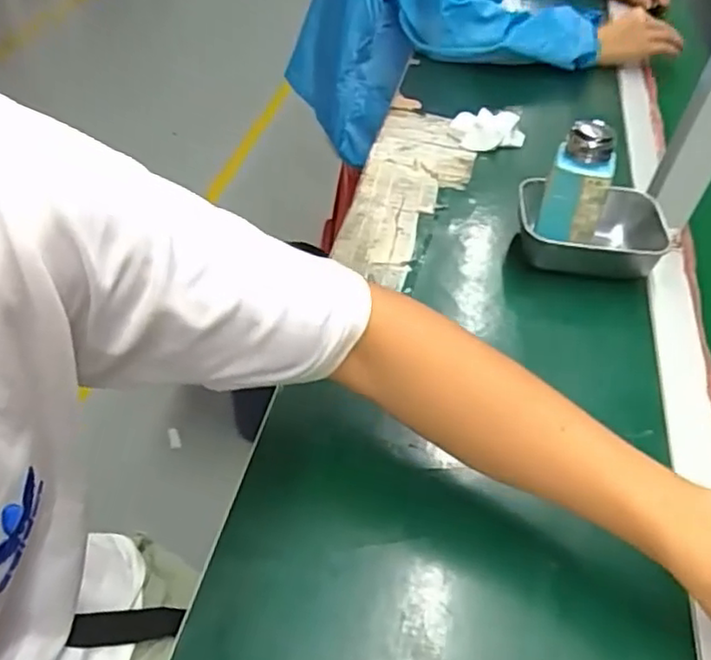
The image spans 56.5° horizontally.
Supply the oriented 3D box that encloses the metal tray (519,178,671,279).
[{"bbox_3d":[0.227,-0.091,0.644,0.146,0.054,0.110,7,46,2],"label":"metal tray"}]

